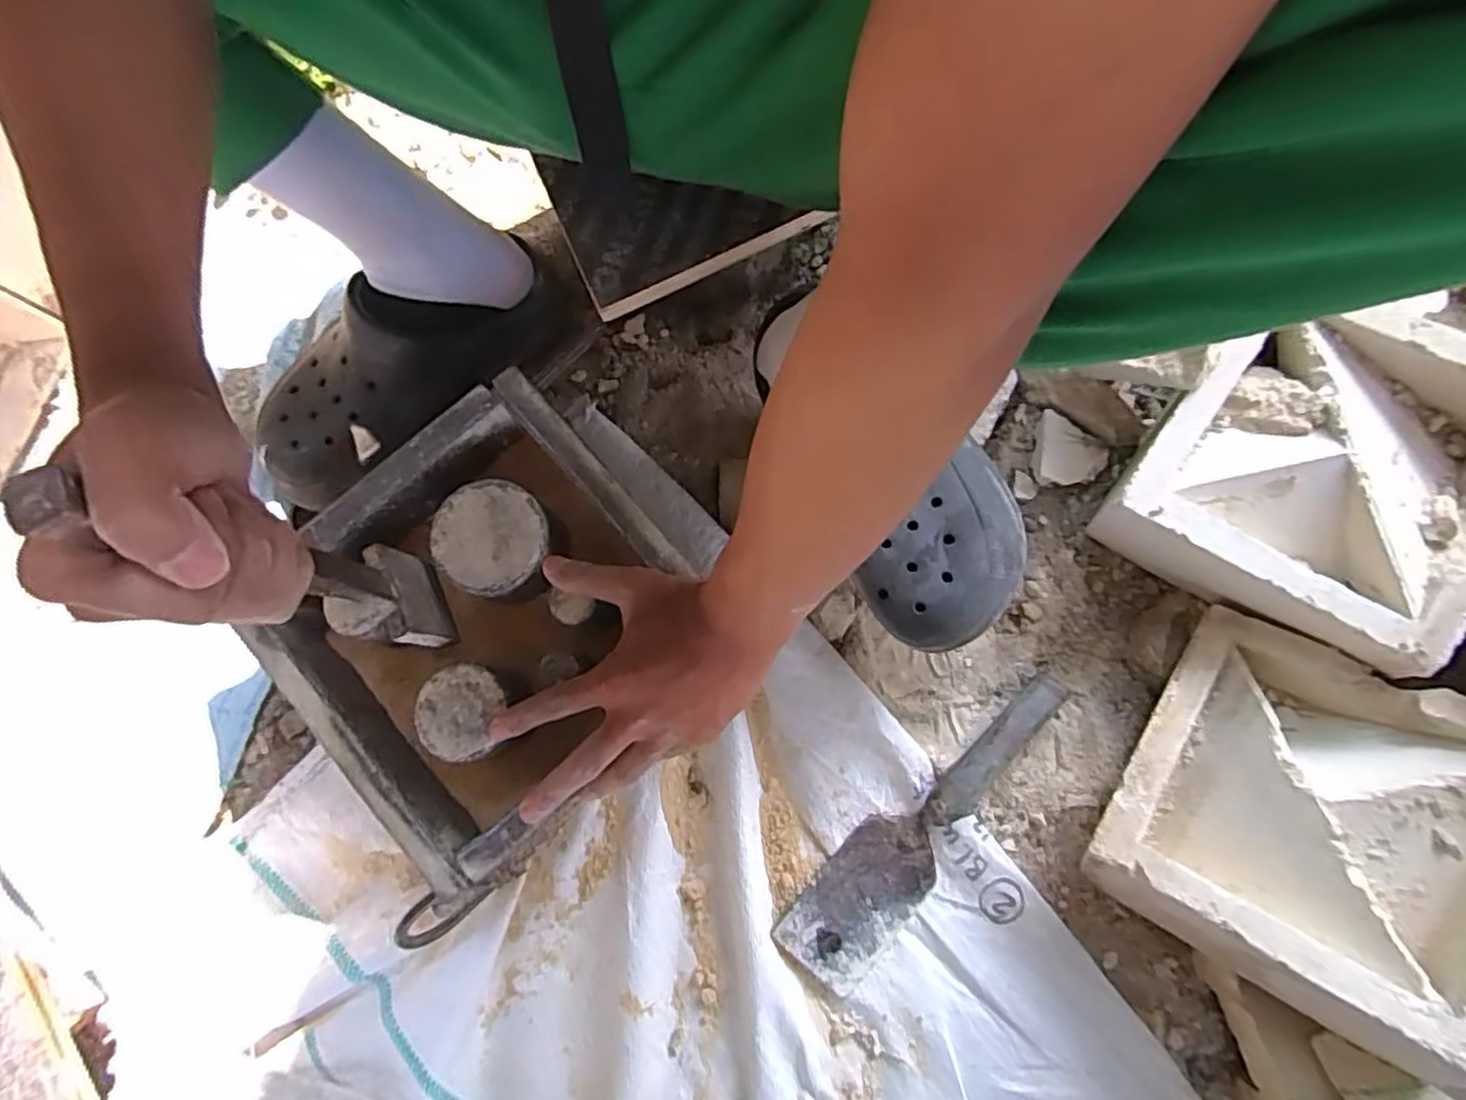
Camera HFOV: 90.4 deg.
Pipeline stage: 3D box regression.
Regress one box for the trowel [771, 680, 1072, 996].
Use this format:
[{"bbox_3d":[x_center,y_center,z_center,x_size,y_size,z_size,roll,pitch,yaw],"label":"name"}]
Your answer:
[{"bbox_3d":[0.139,0.197,0.513,0.068,0.042,0.263,43,83,9],"label":"trowel"}]

